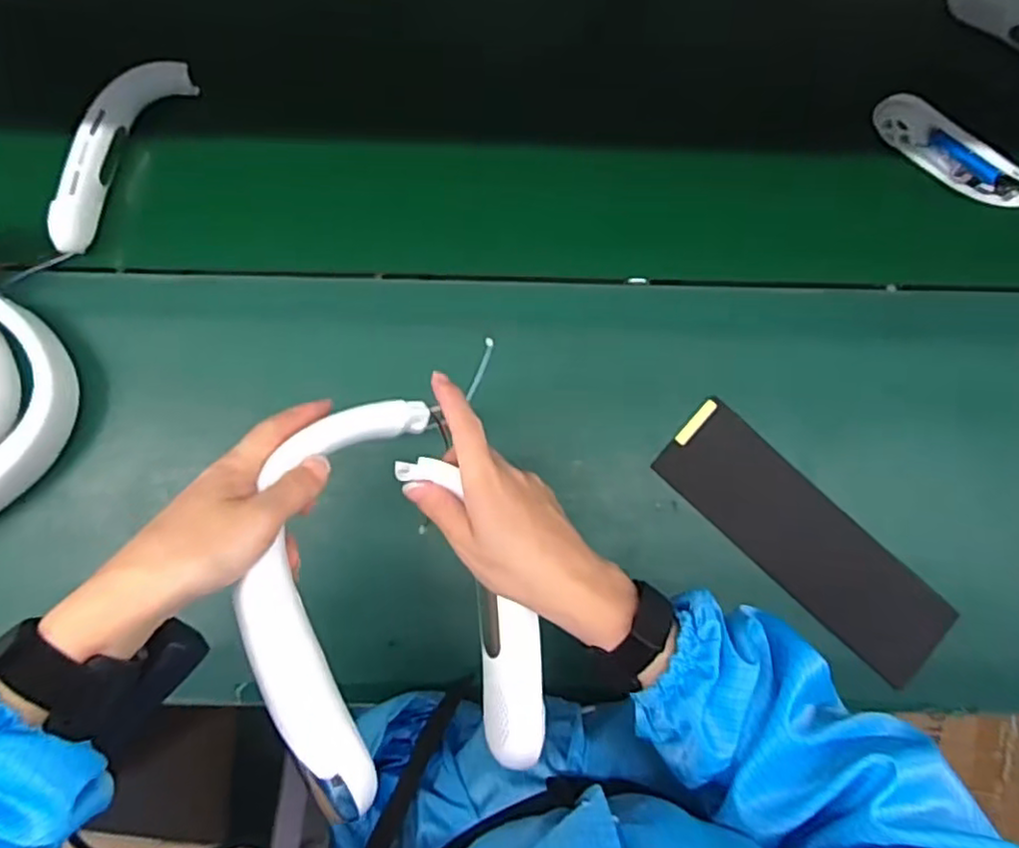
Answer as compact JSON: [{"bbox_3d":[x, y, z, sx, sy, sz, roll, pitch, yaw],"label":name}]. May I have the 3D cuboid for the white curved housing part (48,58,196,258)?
[{"bbox_3d":[-0.364,-0.250,0.618,0.047,0.041,0.197,27,86,2],"label":"white curved housing part"}]

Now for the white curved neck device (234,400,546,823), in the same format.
[{"bbox_3d":[-0.066,0.109,0.385,0.161,0.045,0.234,-25,89,-40],"label":"white curved neck device"}]

